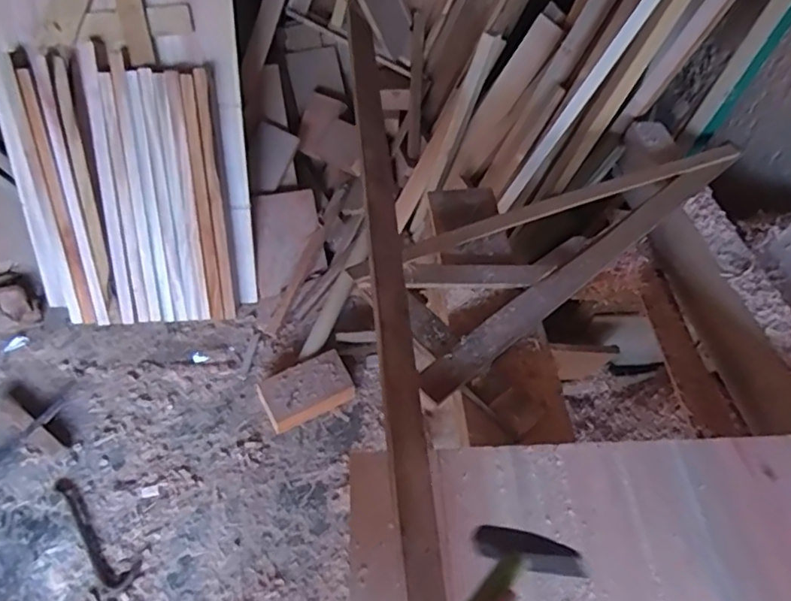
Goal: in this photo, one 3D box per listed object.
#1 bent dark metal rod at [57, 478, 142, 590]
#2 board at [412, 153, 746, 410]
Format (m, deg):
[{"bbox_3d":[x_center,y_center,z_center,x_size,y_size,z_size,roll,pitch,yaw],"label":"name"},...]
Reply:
[{"bbox_3d":[-0.665,0.508,1.265,0.294,0.028,0.073,33,60,25],"label":"bent dark metal rod"},{"bbox_3d":[0.300,-0.063,0.889,0.690,0.028,0.050,-36,59,-23],"label":"board"}]

